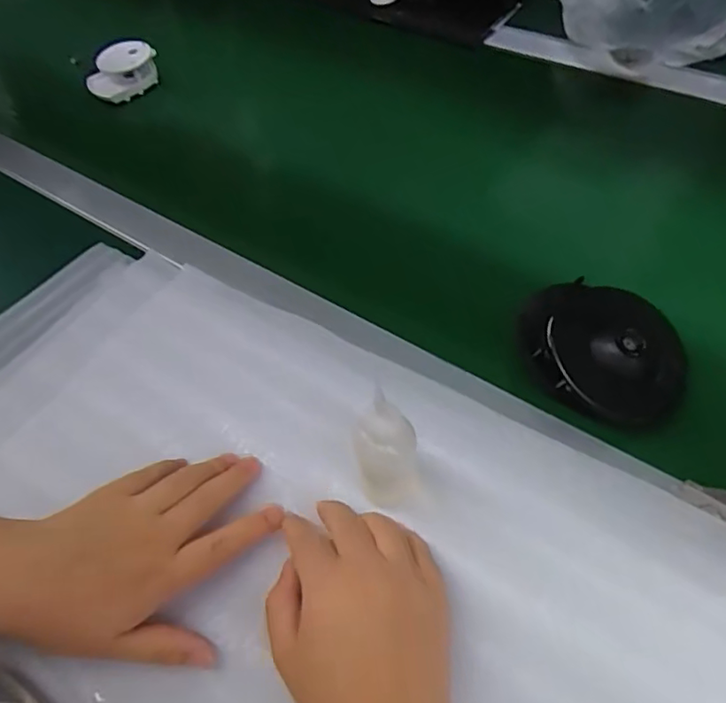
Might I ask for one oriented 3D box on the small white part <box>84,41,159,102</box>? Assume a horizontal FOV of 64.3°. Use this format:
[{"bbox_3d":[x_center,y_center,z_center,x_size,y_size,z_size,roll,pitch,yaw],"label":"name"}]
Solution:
[{"bbox_3d":[-0.287,-0.333,0.690,0.084,0.042,0.052,-23,55,-12],"label":"small white part"}]

